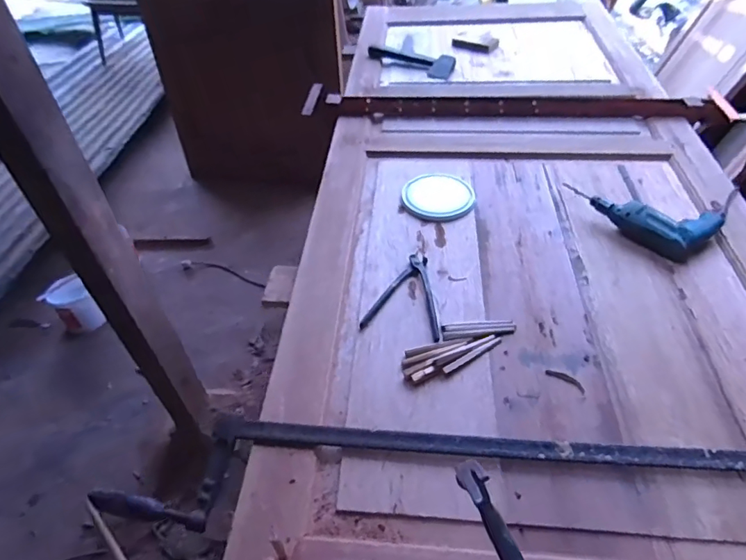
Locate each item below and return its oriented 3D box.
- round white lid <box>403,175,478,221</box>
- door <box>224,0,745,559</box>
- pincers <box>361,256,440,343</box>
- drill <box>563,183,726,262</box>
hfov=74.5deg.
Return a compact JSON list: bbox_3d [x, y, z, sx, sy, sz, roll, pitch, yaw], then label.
[{"bbox_3d":[0.156,-0.205,1.177,0.168,0.011,0.180,-1,46,1],"label":"round white lid"},{"bbox_3d":[0.379,-0.340,1.309,0.983,0.036,2.176,2,46,5],"label":"door"},{"bbox_3d":[0.077,0.026,0.966,0.145,0.015,0.206,12,48,13],"label":"pincers"},{"bbox_3d":[0.587,-0.154,1.078,0.165,0.064,0.286,-35,54,-28],"label":"drill"}]

